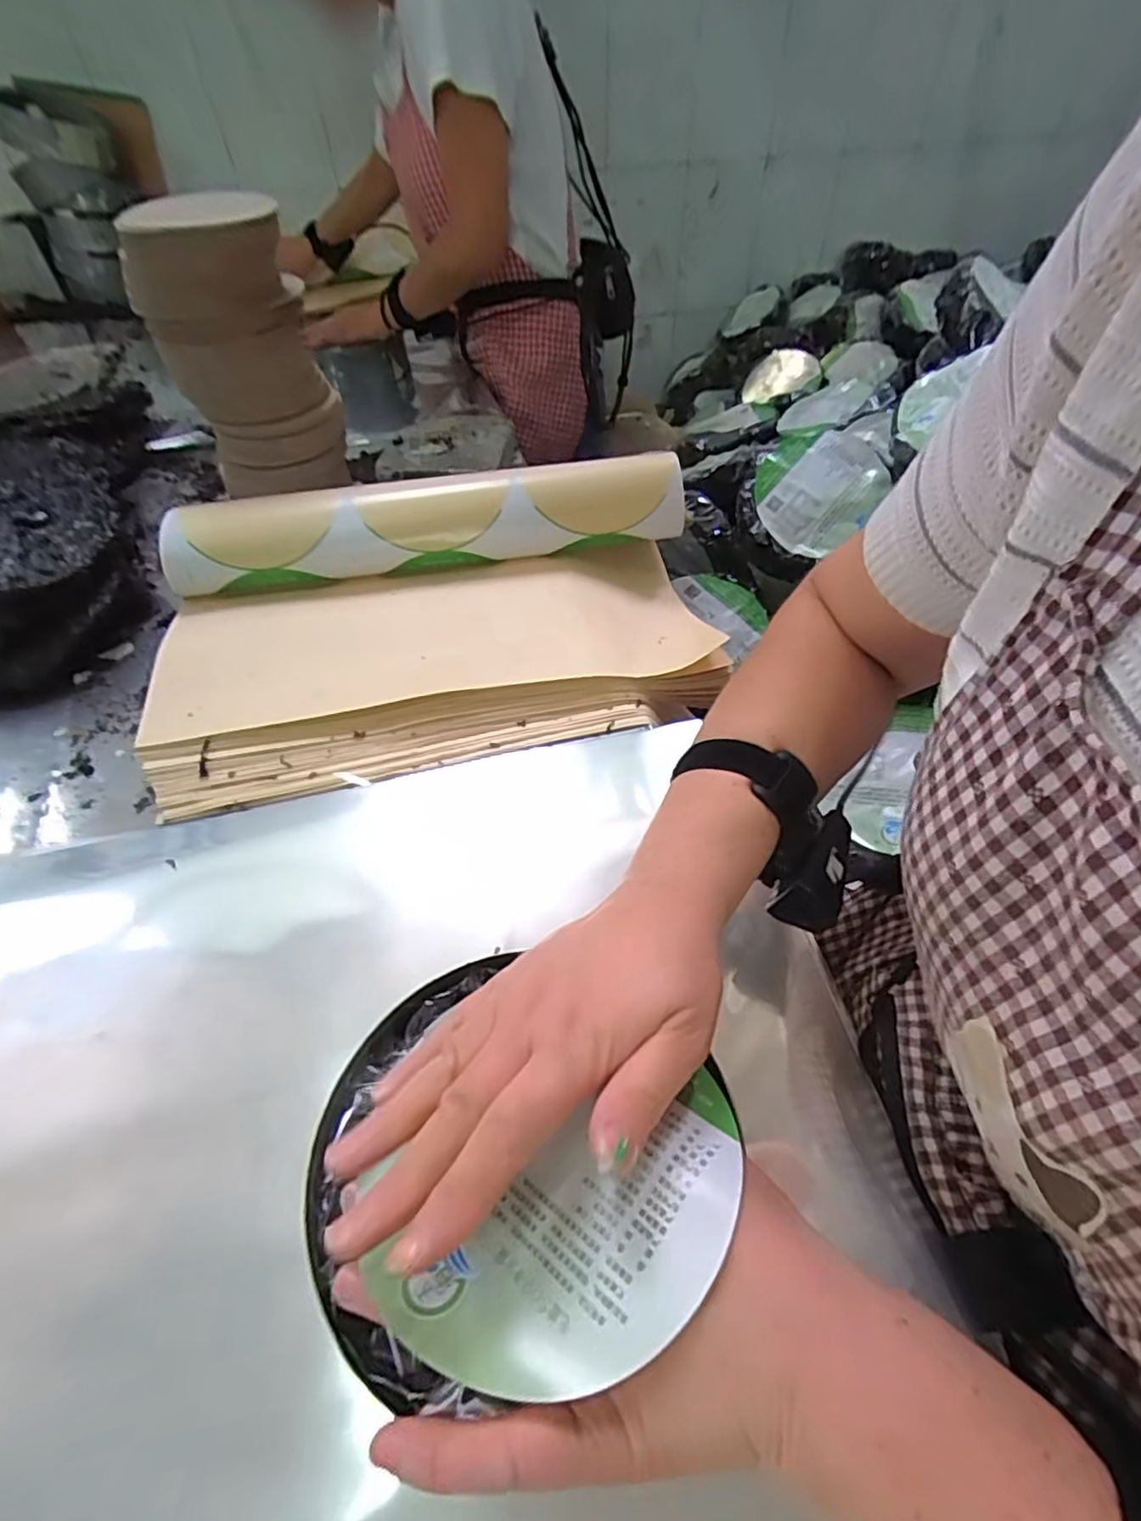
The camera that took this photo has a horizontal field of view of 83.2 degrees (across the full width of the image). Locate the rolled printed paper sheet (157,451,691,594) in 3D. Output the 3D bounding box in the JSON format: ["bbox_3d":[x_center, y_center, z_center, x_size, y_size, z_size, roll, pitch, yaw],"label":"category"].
[{"bbox_3d":[-0.138,-0.231,0.637,0.499,0.068,0.080,-6,50,-5],"label":"rolled printed paper sheet"}]

